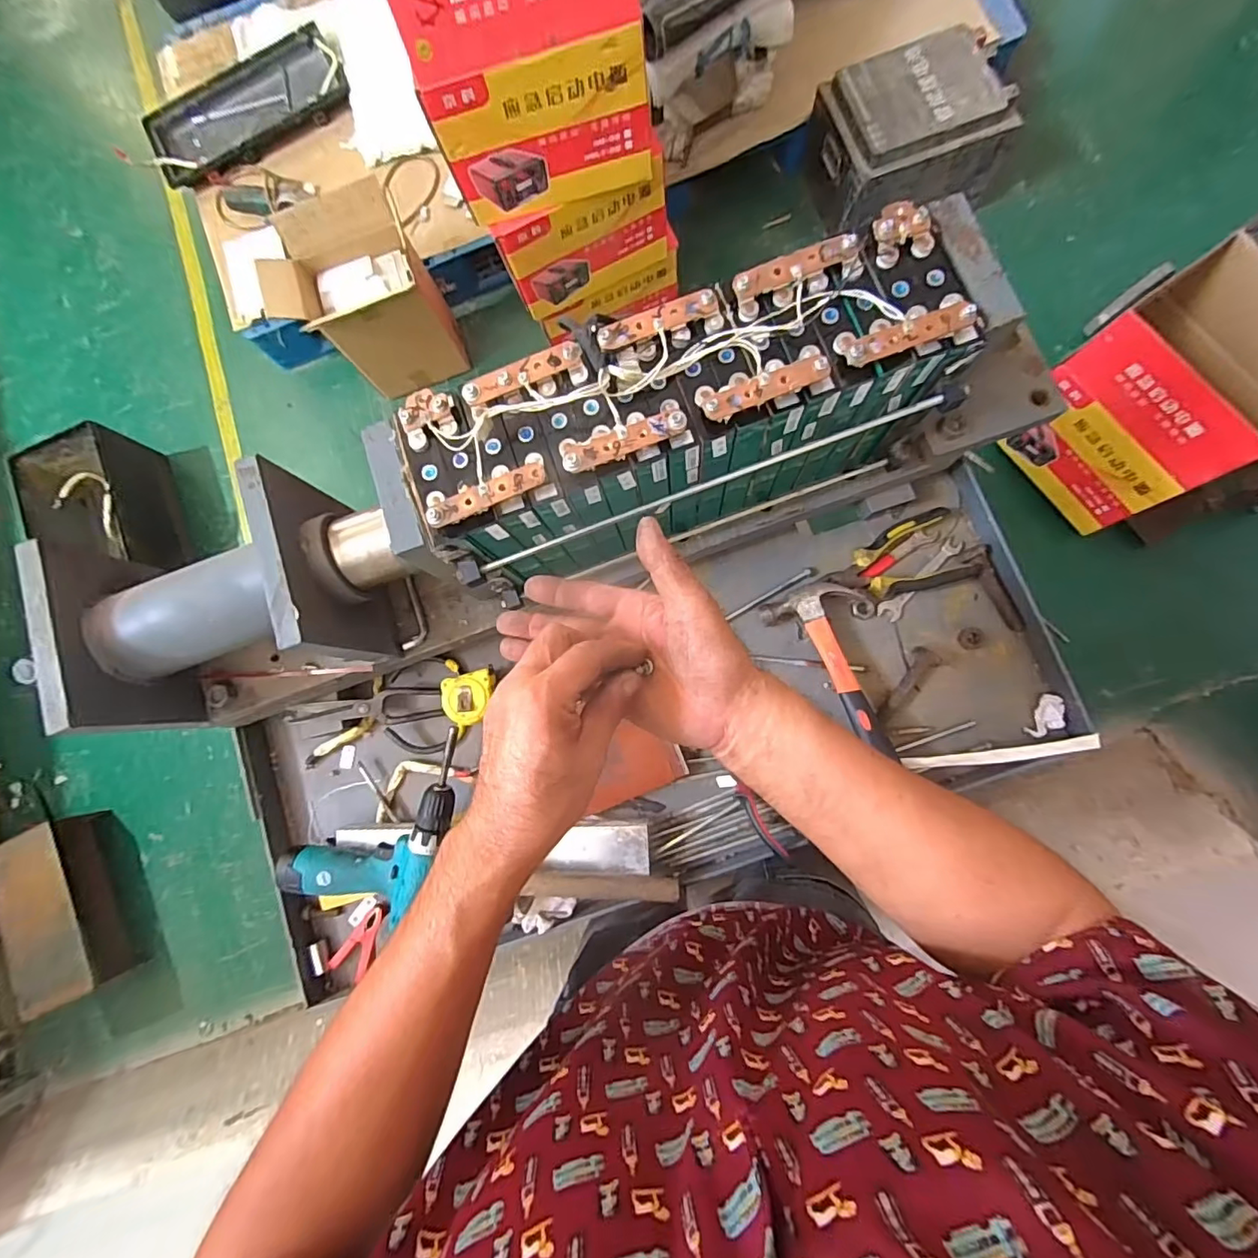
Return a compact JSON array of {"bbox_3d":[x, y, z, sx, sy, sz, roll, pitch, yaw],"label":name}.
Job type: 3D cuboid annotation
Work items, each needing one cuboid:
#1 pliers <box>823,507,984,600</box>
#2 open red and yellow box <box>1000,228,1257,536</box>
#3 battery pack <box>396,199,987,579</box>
[{"bbox_3d":[0.356,-0.089,0.710,0.178,0.025,0.097,-20,82,3],"label":"pliers"},{"bbox_3d":[1.129,-0.484,1.159,0.328,0.391,0.370,-38,81,0],"label":"open red and yellow box"},{"bbox_3d":[0.054,-0.204,0.556,0.500,0.210,0.154,-19,82,3],"label":"battery pack"}]

